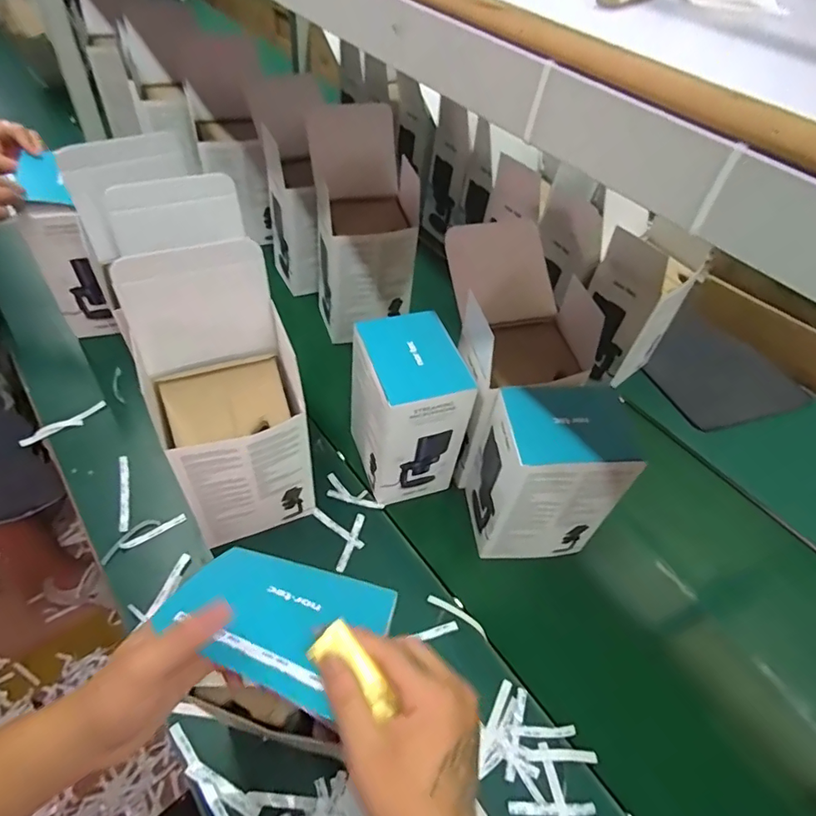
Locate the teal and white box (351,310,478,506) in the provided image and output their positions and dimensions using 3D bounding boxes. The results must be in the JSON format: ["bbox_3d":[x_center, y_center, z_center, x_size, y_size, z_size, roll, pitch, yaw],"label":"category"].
[{"bbox_3d":[-0.003,0.007,0.731,0.118,0.238,0.143,-12,52,-16],"label":"teal and white box"}]

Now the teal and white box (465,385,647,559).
[{"bbox_3d":[0.174,0.091,0.682,0.144,0.221,0.117,-2,50,-8],"label":"teal and white box"}]

